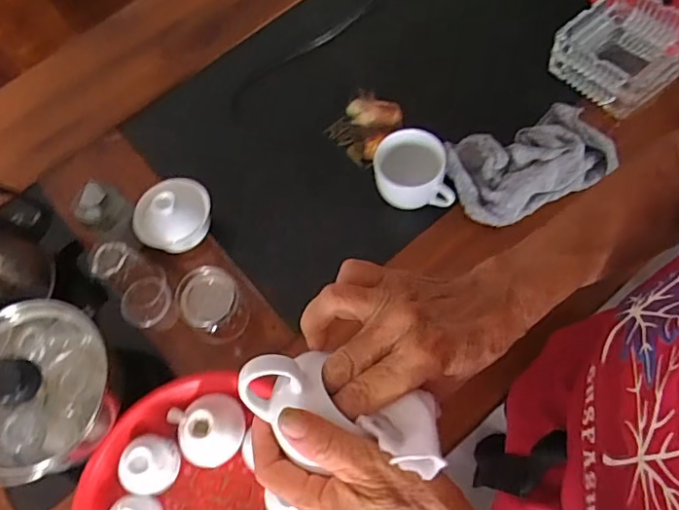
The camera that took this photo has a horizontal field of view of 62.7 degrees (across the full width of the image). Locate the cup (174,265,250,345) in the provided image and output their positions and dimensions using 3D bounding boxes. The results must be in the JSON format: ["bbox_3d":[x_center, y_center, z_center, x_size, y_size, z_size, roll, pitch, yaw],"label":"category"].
[{"bbox_3d":[-0.134,0.055,0.592,0.060,0.070,0.059,-3,65,6],"label":"cup"}]

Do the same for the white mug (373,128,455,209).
[{"bbox_3d":[0.085,-0.094,0.631,0.089,0.061,0.072,6,66,9],"label":"white mug"}]

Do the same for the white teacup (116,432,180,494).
[{"bbox_3d":[-0.186,0.204,0.544,0.051,0.033,0.053,-3,65,6],"label":"white teacup"}]

